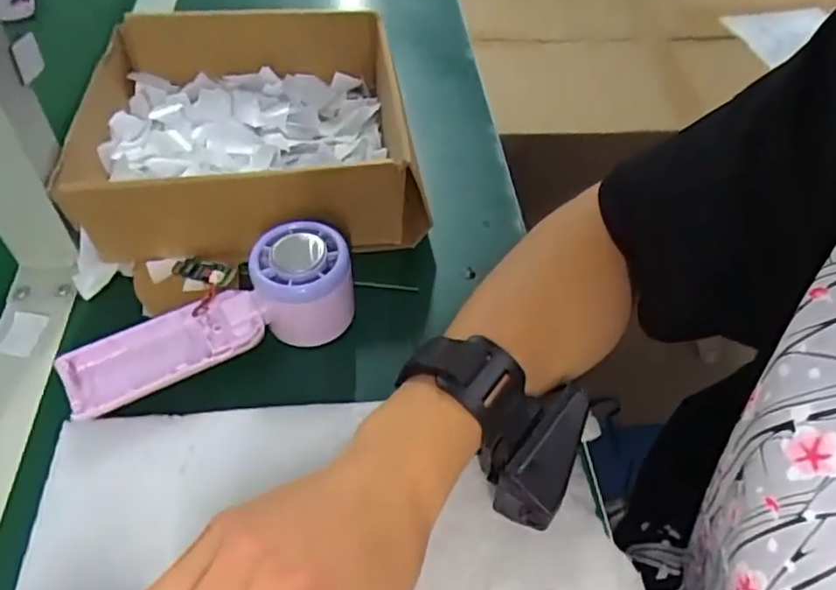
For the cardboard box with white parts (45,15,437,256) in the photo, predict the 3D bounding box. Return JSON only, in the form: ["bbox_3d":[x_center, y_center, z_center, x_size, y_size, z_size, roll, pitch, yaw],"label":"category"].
[{"bbox_3d":[-0.117,-0.123,0.471,0.218,0.074,0.218,-3,50,-5],"label":"cardboard box with white parts"}]

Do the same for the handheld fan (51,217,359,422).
[{"bbox_3d":[-0.118,0.009,0.361,0.164,0.049,0.065,-20,52,-18],"label":"handheld fan"}]

